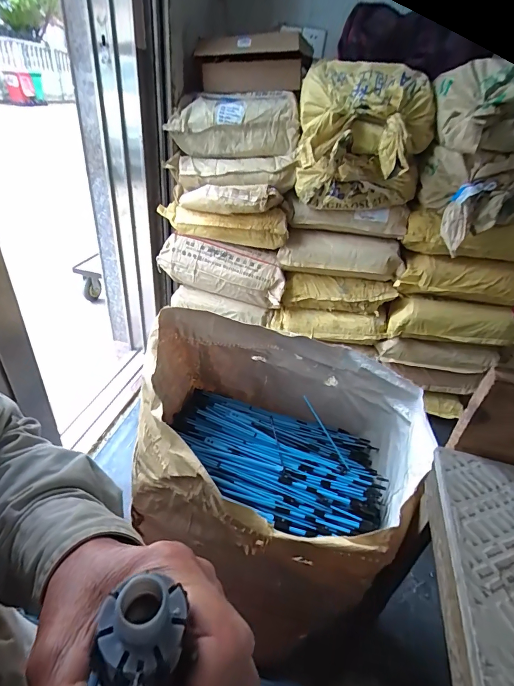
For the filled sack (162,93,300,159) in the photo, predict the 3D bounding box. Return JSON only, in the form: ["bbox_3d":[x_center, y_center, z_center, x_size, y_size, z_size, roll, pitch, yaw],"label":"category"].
[{"bbox_3d":[-0.068,-0.700,1.184,0.407,0.171,0.149,9,35,3],"label":"filled sack"}]

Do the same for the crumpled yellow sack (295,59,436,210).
[{"bbox_3d":[0.311,-0.588,1.083,0.387,0.362,0.235,9,35,3],"label":"crumpled yellow sack"}]

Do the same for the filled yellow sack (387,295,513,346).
[{"bbox_3d":[0.695,-0.068,1.266,0.444,0.138,0.115,9,35,3],"label":"filled yellow sack"}]

